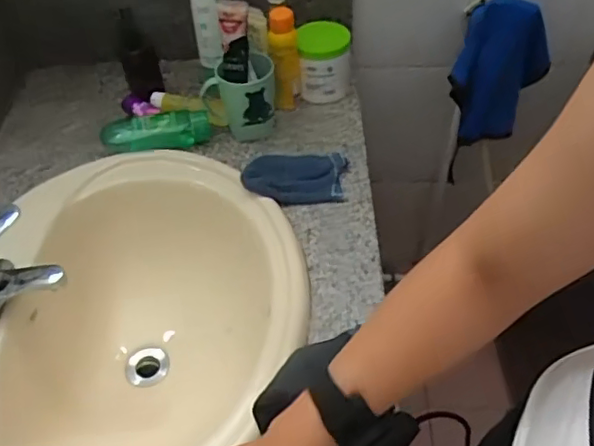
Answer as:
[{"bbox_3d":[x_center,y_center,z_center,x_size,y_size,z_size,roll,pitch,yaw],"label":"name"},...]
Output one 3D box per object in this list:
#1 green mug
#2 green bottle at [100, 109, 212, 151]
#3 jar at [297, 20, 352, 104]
[{"bbox_3d":[-0.084,-0.191,0.870,0.103,0.130,0.073,-17,50,-14],"label":"green mug"},{"bbox_3d":[-0.217,-0.141,0.893,0.166,0.037,0.057,-8,48,-6],"label":"green bottle"},{"bbox_3d":[0.043,-0.265,0.943,0.082,0.106,0.090,-1,48,1],"label":"jar"}]

